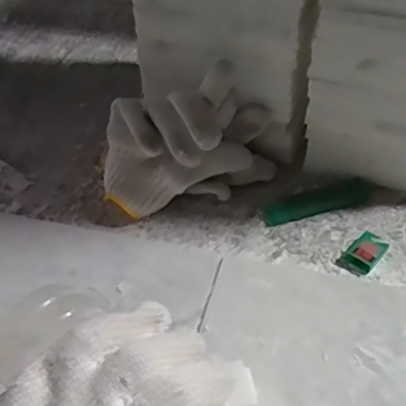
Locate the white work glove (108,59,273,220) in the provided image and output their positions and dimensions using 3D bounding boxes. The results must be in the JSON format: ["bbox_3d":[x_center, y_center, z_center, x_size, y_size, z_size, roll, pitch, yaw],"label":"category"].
[{"bbox_3d":[-0.016,-0.059,0.532,0.163,0.106,0.079,-14,45,-13],"label":"white work glove"}]

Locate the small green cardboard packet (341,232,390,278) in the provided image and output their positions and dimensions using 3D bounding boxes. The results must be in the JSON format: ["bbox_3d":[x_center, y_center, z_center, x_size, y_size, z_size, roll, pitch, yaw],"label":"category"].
[{"bbox_3d":[0.141,0.042,0.487,0.040,0.013,0.026,-33,52,-29],"label":"small green cardboard packet"}]

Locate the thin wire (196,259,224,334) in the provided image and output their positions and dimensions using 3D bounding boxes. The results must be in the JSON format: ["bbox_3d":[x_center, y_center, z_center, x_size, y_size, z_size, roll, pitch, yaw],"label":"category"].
[{"bbox_3d":[0.007,0.072,0.460,0.004,0.004,0.078,10,45,12],"label":"thin wire"}]

